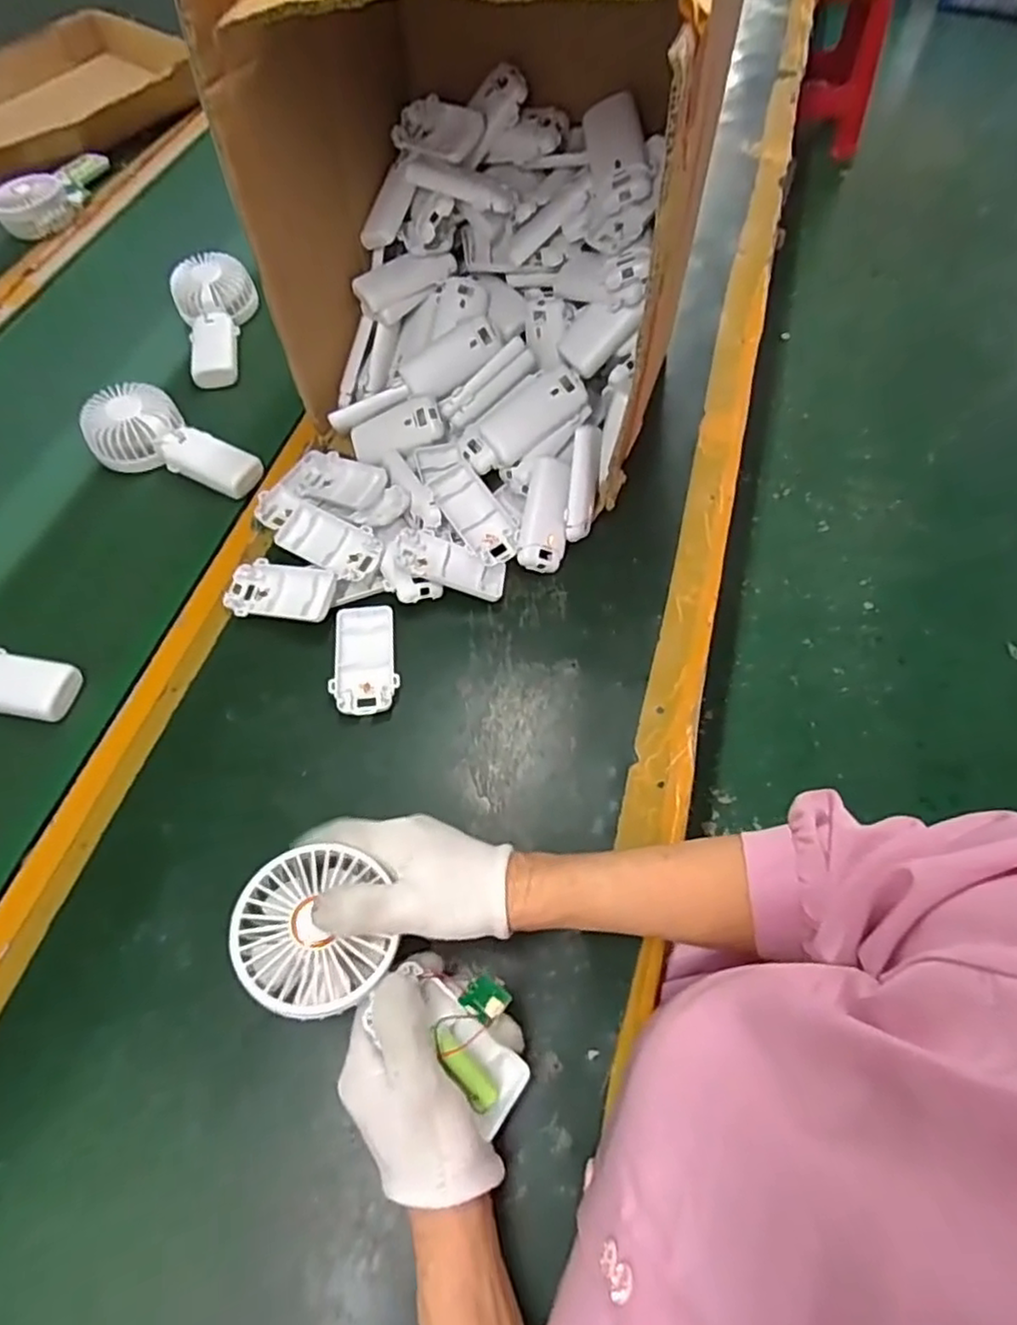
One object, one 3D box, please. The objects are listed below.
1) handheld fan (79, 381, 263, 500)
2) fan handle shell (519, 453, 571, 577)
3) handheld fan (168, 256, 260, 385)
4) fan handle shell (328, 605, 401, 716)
[{"bbox_3d":[-0.324,-0.210,0.634,0.179,0.040,0.094,28,65,16],"label":"handheld fan"},{"bbox_3d":[0.031,-0.126,0.566,0.036,0.018,0.094,7,96,6],"label":"fan handle shell"},{"bbox_3d":[-0.317,-0.377,0.729,0.085,0.050,0.171,-16,62,-7],"label":"handheld fan"},{"bbox_3d":[-0.114,-0.002,0.534,0.050,0.018,0.097,-3,61,0],"label":"fan handle shell"}]

